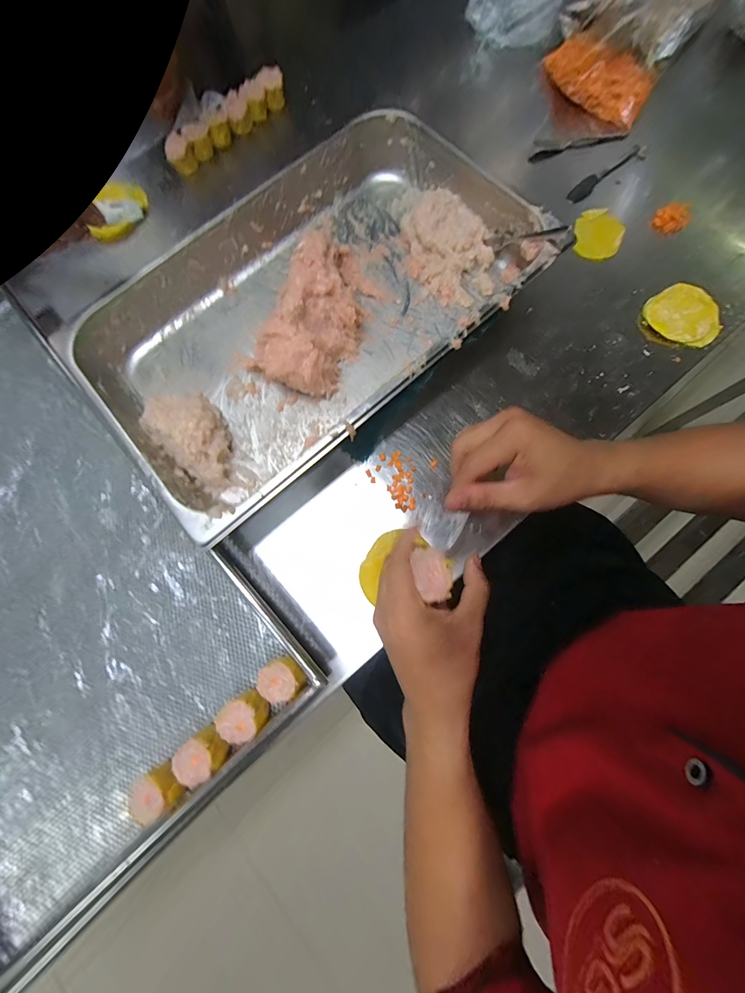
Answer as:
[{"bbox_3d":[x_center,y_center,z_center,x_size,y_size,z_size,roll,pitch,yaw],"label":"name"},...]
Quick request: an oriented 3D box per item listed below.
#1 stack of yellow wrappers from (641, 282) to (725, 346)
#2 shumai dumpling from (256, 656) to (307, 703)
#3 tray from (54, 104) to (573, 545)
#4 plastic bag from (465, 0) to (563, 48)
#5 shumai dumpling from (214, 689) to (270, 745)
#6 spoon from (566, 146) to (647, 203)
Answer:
[{"bbox_3d":[0.389,-0.225,0.423,0.087,0.014,0.073,40,82,11],"label":"stack of yellow wrappers"},{"bbox_3d":[-0.084,0.173,0.325,0.040,0.033,0.038,-1,77,3],"label":"shumai dumpling"},{"bbox_3d":[-0.071,-0.224,0.411,0.511,0.072,0.316,-40,81,-7],"label":"tray"},{"bbox_3d":[0.209,-0.735,0.518,0.134,0.065,0.058,26,80,8],"label":"plastic bag"},{"bbox_3d":[-0.118,0.204,0.321,0.042,0.033,0.036,-37,78,-6],"label":"shumai dumpling"},{"bbox_3d":[0.332,-0.455,0.477,0.131,0.022,0.019,-36,78,-5],"label":"spoon"}]

